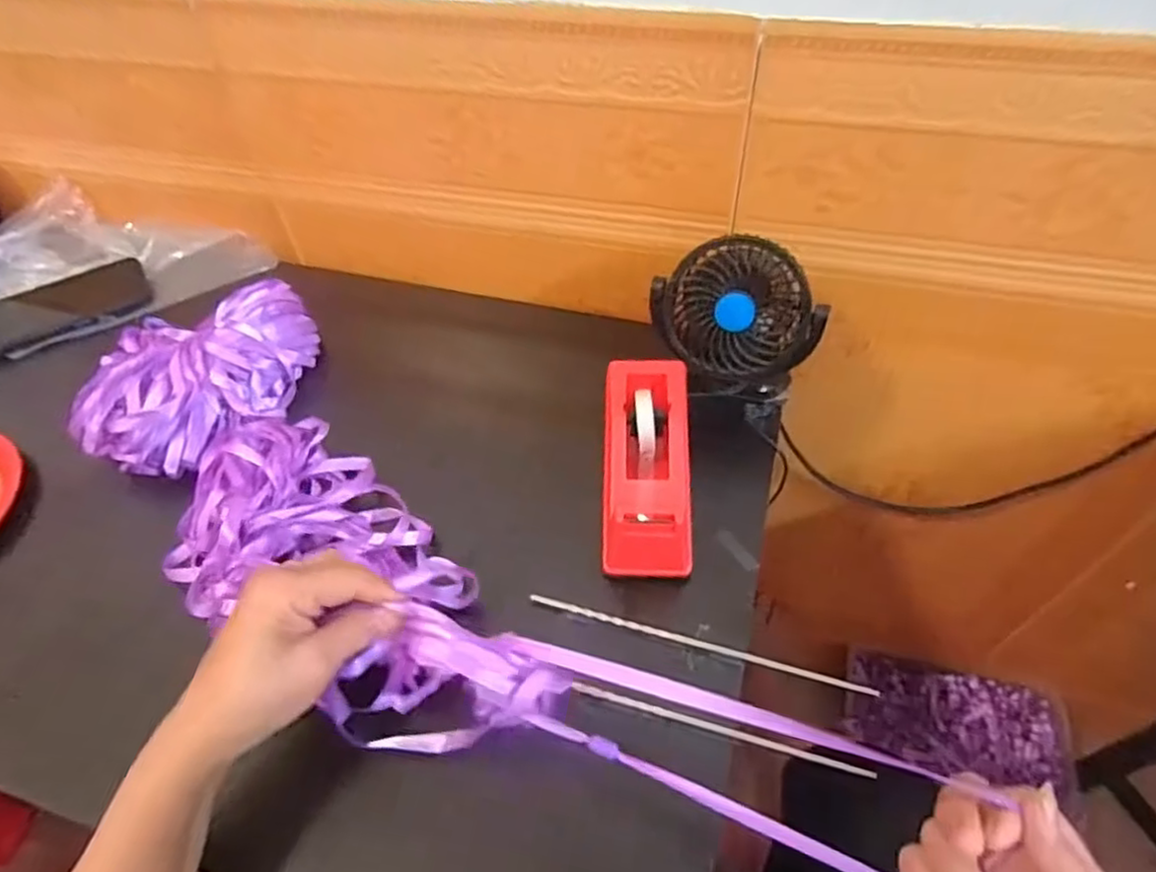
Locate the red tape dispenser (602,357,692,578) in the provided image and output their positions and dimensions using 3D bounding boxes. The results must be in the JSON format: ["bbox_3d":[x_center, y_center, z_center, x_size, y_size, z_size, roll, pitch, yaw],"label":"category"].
[{"bbox_3d":[0.051,0.021,0.481,0.062,0.073,0.155,1,51,4],"label":"red tape dispenser"}]

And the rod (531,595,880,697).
[{"bbox_3d":[0.077,0.134,0.434,0.224,0.007,0.010,10,52,12],"label":"rod"}]

